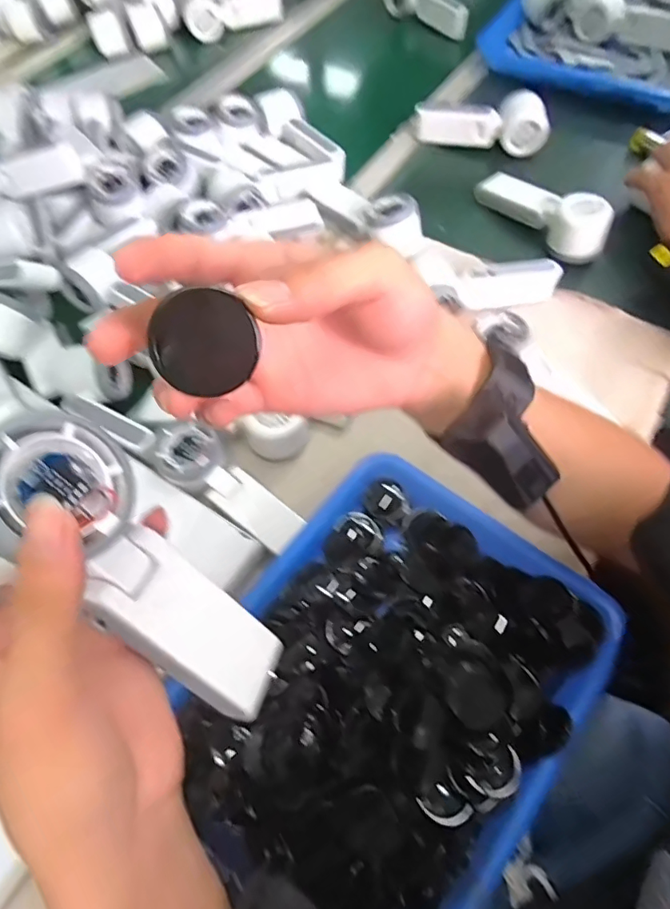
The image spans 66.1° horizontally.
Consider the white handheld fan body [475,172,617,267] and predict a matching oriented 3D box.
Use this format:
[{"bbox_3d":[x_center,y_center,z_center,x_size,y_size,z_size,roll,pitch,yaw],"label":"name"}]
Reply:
[{"bbox_3d":[0.243,-0.294,0.610,0.049,0.061,0.172,-35,65,-14],"label":"white handheld fan body"}]

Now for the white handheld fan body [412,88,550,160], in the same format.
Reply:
[{"bbox_3d":[0.198,-0.450,0.693,0.173,0.050,0.047,15,64,11],"label":"white handheld fan body"}]

